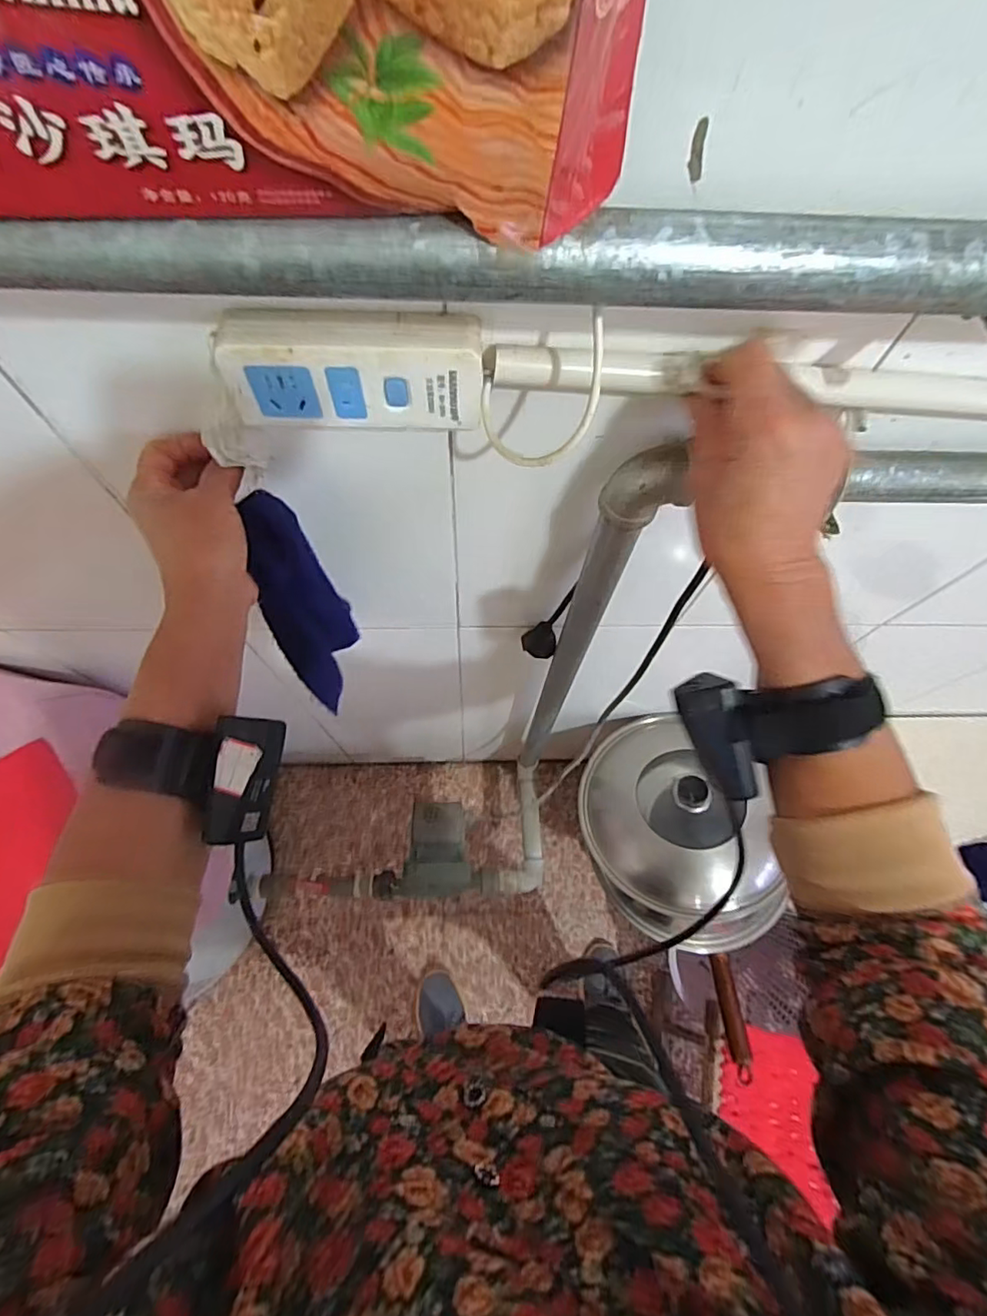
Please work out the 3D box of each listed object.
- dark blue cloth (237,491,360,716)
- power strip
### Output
[{"bbox_3d":[-0.151,-0.036,0.462,0.032,0.221,0.087,1,68,-2],"label":"dark blue cloth"},{"bbox_3d":[-0.073,-0.156,0.308,0.133,0.048,0.032,0,68,-2],"label":"power strip"}]

